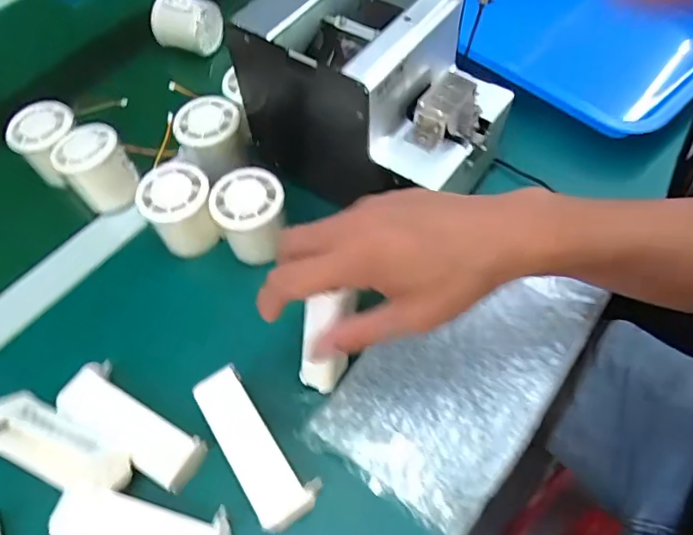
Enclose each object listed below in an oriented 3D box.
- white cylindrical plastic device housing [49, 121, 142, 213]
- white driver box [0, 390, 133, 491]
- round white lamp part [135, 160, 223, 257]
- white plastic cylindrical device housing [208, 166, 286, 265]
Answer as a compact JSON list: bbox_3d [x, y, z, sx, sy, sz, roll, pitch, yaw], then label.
[{"bbox_3d":[-0.219,-0.086,0.455,0.053,0.064,0.056,-2,59,3],"label":"white cylindrical plastic device housing"},{"bbox_3d":[-0.188,0.111,0.324,0.108,0.020,0.039,16,61,14],"label":"white driver box"},{"bbox_3d":[-0.134,-0.045,0.422,0.055,0.063,0.060,-2,59,3],"label":"round white lamp part"},{"bbox_3d":[-0.075,-0.042,0.403,0.054,0.044,0.062,-14,59,-4],"label":"white plastic cylindrical device housing"}]

